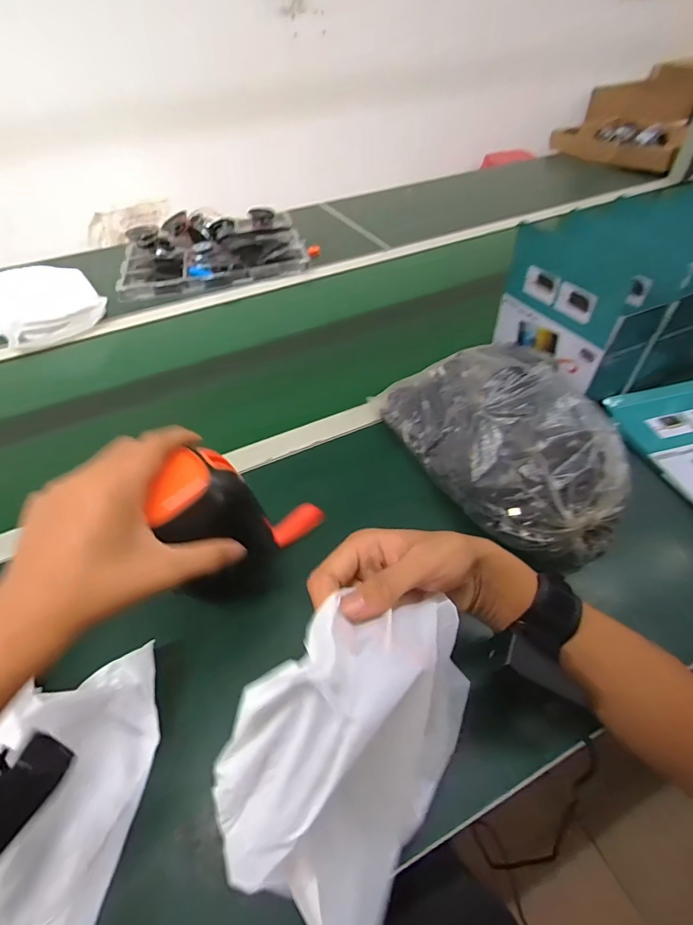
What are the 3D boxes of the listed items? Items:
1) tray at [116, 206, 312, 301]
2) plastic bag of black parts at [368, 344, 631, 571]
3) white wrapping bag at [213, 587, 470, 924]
[{"bbox_3d":[-0.301,-0.496,0.979,0.389,0.042,0.347,-12,48,-6],"label":"tray"},{"bbox_3d":[0.162,-0.039,0.475,0.145,0.109,0.300,-21,50,-14],"label":"plastic bag of black parts"},{"bbox_3d":[0.017,0.154,0.248,0.037,0.173,0.174,3,34,46],"label":"white wrapping bag"}]

